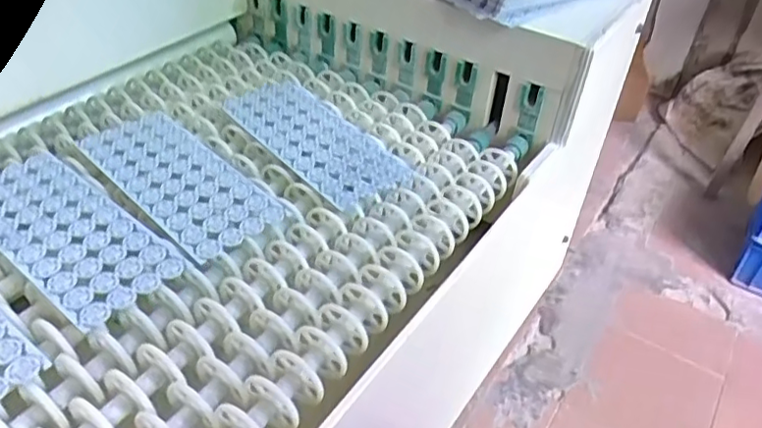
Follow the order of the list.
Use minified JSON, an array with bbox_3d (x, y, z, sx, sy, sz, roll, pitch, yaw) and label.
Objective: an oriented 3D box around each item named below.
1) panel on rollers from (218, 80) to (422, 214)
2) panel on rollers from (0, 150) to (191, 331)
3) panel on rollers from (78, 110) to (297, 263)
[{"bbox_3d":[-0.064,-0.079,0.575,0.096,0.006,0.213,-26,49,-31],"label":"panel on rollers"},{"bbox_3d":[-0.235,0.007,0.458,0.200,0.004,0.085,30,46,27],"label":"panel on rollers"},{"bbox_3d":[-0.167,-0.036,0.515,0.090,0.004,0.199,-31,51,-34],"label":"panel on rollers"}]

